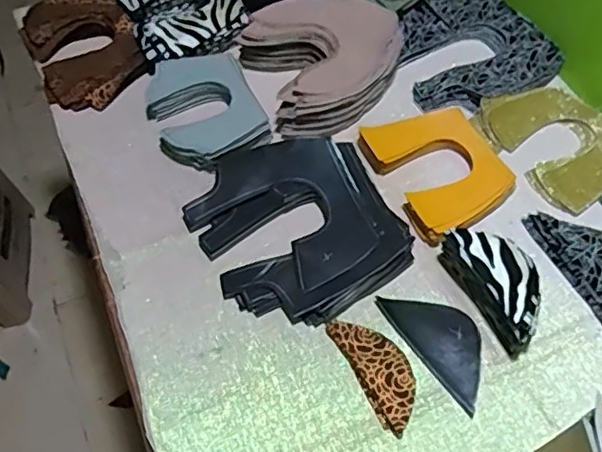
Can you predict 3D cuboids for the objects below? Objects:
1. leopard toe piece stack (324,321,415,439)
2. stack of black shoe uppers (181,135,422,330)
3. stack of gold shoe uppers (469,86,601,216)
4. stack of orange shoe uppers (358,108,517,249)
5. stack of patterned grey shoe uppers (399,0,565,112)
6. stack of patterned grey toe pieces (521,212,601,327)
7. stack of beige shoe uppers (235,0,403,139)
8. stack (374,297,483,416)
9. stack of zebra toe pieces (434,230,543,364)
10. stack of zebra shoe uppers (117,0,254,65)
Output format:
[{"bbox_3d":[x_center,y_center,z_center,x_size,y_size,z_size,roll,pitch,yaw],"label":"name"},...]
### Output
[{"bbox_3d":[0.072,0.132,0.566,0.048,0.013,0.113,-25,61,-16],"label":"leopard toe piece stack"},{"bbox_3d":[-0.006,-0.003,0.637,0.187,0.036,0.206,-24,61,-15],"label":"stack of black shoe uppers"},{"bbox_3d":[0.298,-0.101,0.706,0.130,0.021,0.161,-30,62,-18],"label":"stack of gold shoe uppers"},{"bbox_3d":[0.149,-0.068,0.676,0.130,0.033,0.158,-27,62,-17],"label":"stack of orange shoe uppers"},{"bbox_3d":[0.214,-0.225,0.780,0.180,0.036,0.179,-20,60,-13],"label":"stack of patterned grey shoe uppers"},{"bbox_3d":[0.302,0.037,0.624,0.072,0.011,0.146,-20,60,-14],"label":"stack of patterned grey toe pieces"},{"bbox_3d":[0.031,-0.208,0.752,0.180,0.060,0.178,-20,60,-13],"label":"stack of beige shoe uppers"},{"bbox_3d":[0.137,0.108,0.584,0.060,0.014,0.127,-29,62,-18],"label":"stack"},{"bbox_3d":[0.187,0.054,0.582,0.048,0.059,0.120,-22,60,-14],"label":"stack of zebra toe pieces"},{"bbox_3d":[-0.155,-0.286,0.795,0.158,0.040,0.161,-15,59,-10],"label":"stack of zebra shoe uppers"}]

